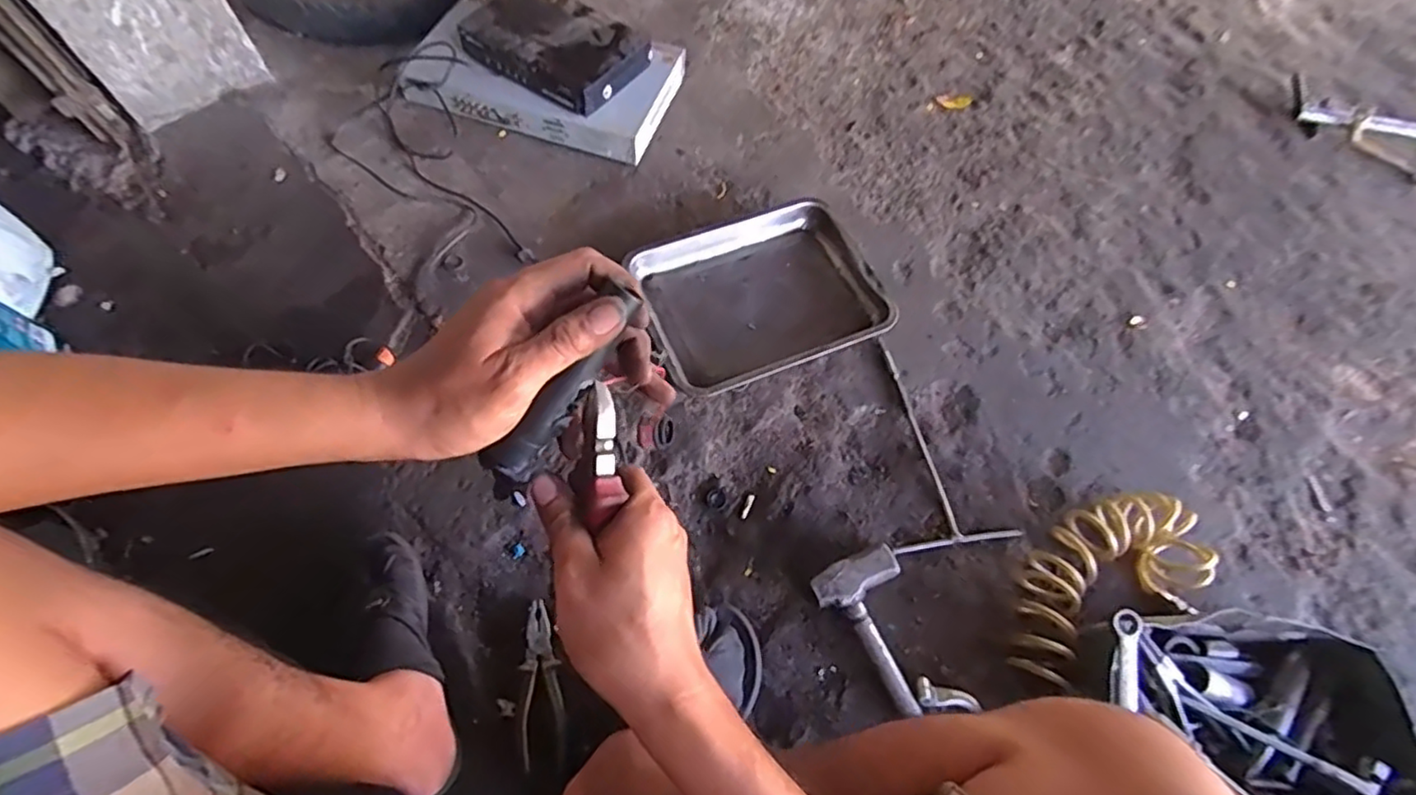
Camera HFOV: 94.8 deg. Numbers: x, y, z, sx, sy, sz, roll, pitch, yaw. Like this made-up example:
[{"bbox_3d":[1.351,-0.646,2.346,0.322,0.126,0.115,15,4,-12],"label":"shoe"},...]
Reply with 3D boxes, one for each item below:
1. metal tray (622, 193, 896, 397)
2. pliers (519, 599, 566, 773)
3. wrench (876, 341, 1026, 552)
[{"bbox_3d":[0.073,-0.156,0.977,0.339,0.058,0.266,-20,66,-11],"label":"metal tray"},{"bbox_3d":[-0.185,0.315,0.722,0.045,0.015,0.169,-6,64,-5],"label":"pliers"},{"bbox_3d":[0.296,0.050,0.894,0.158,0.023,0.311,-7,64,-5],"label":"wrench"}]

